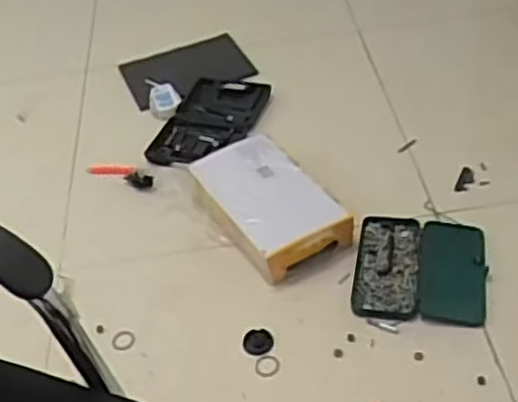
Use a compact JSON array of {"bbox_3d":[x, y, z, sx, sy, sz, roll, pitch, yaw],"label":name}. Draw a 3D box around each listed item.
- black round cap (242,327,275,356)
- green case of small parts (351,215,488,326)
[{"bbox_3d":[-0.002,0.258,1.369,0.057,0.006,0.056,-3,44,3],"label":"black round cap"},{"bbox_3d":[0.313,0.128,1.447,0.244,0.033,0.259,4,45,10],"label":"green case of small parts"}]

